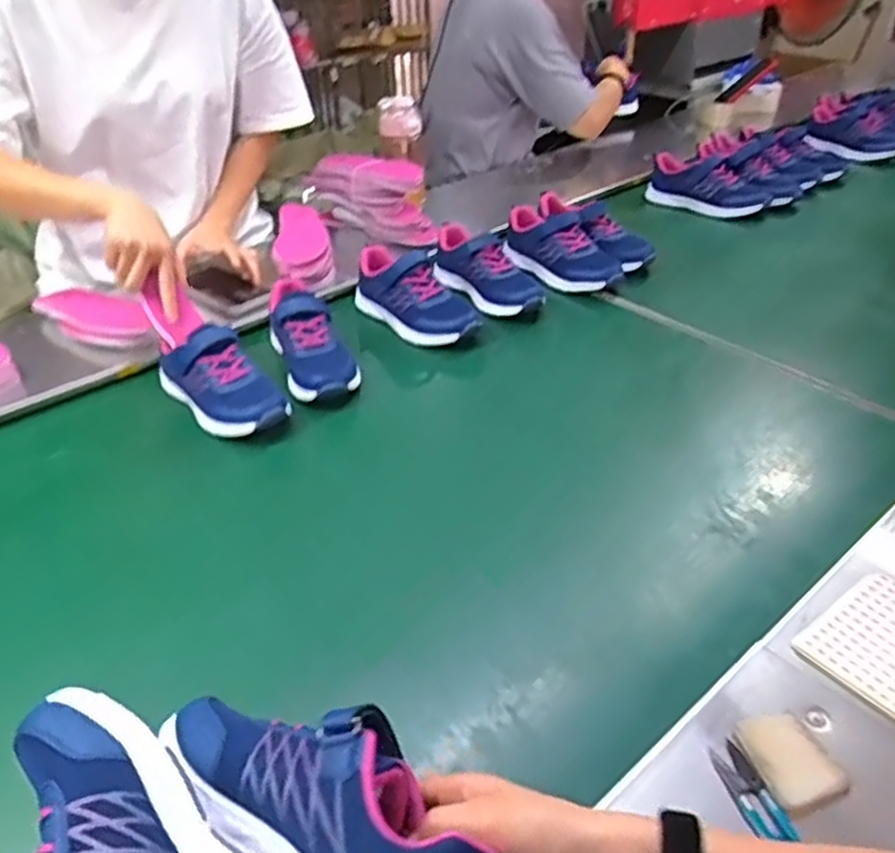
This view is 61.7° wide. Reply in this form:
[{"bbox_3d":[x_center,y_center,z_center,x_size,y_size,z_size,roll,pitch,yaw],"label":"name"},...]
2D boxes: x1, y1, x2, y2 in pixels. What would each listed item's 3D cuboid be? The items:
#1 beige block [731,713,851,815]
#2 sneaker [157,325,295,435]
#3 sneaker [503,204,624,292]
[{"bbox_3d":[0.232,0.227,0.506,0.055,0.019,0.064,-13,37,-15],"label":"beige block"},{"bbox_3d":[-0.270,-0.056,0.891,0.092,0.083,0.184,-27,42,-31],"label":"sneaker"},{"bbox_3d":[0.177,-0.278,1.174,0.087,0.096,0.215,-29,44,-33],"label":"sneaker"}]

